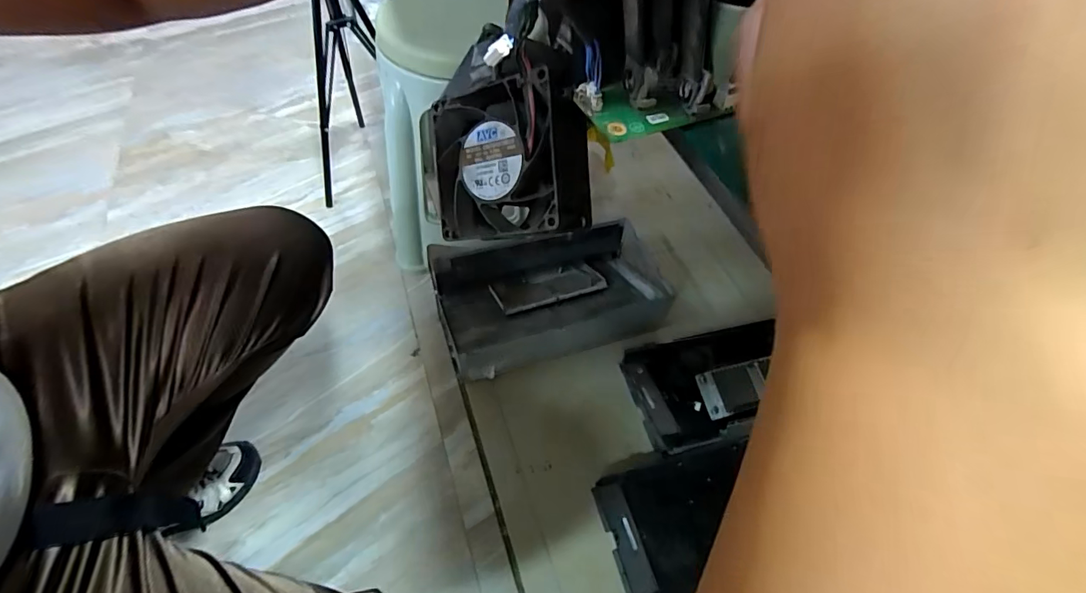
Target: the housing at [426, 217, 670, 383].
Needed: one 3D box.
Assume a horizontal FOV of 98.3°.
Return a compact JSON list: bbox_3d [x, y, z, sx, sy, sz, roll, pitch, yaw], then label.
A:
[{"bbox_3d":[0.011,-0.002,0.960,0.443,0.113,0.261,-10,56,-11],"label":"housing"}]

